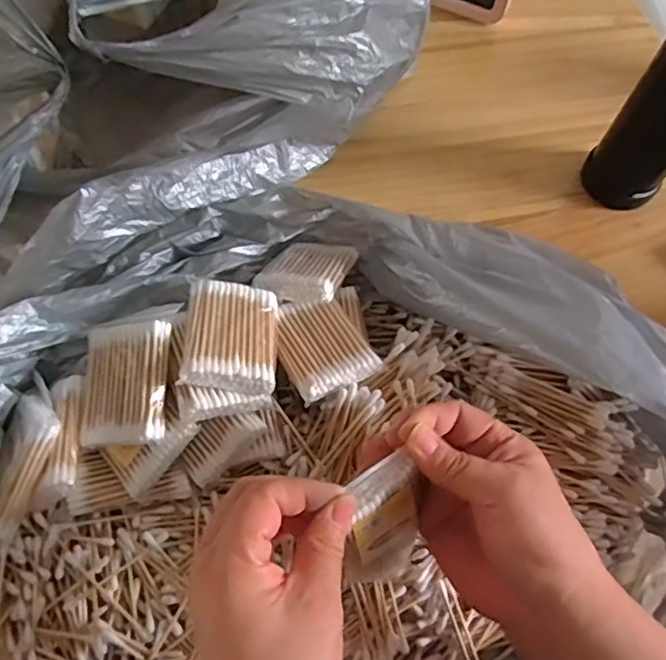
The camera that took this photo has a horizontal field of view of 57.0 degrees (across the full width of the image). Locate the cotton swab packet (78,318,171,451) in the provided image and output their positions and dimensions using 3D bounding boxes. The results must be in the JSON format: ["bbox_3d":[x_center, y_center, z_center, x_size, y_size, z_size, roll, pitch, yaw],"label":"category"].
[{"bbox_3d":[-0.128,0.033,0.375,0.057,0.014,0.073,-8,75,13],"label":"cotton swab packet"}]

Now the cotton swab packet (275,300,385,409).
[{"bbox_3d":[-0.007,0.009,0.401,0.055,0.012,0.068,-21,65,-14],"label":"cotton swab packet"}]

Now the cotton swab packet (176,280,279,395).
[{"bbox_3d":[-0.064,0.003,0.384,0.057,0.012,0.074,8,52,-15],"label":"cotton swab packet"}]

